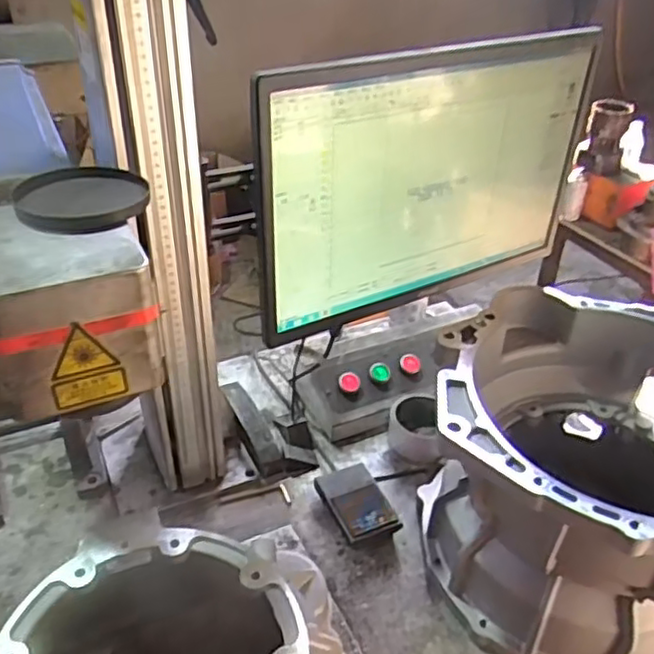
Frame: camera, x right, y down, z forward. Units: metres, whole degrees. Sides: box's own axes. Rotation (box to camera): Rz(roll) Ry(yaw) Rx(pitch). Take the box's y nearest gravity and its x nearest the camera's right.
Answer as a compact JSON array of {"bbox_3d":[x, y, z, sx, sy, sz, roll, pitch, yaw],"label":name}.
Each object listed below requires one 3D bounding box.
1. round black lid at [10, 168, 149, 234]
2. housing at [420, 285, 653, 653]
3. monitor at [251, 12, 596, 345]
[{"bbox_3d":[-0.169,-0.089,0.457,0.086,0.013,0.075,-12,39,-19],"label":"round black lid"},{"bbox_3d":[0.268,0.155,0.683,0.317,0.245,0.329,2,36,-1],"label":"housing"},{"bbox_3d":[0.120,-0.155,0.729,0.428,0.296,0.028,-17,41,-25],"label":"monitor"}]

